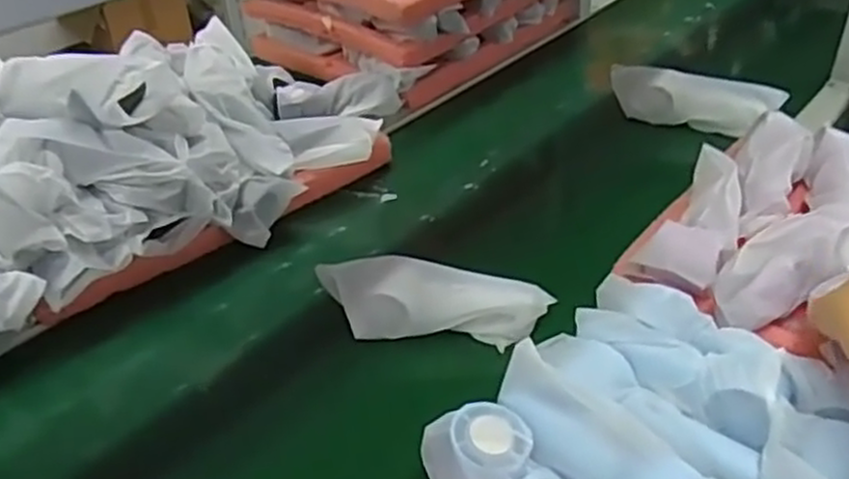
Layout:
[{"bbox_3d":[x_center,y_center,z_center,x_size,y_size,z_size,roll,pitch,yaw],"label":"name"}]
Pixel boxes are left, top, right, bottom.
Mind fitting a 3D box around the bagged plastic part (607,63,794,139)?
[{"bbox_3d":[0.339,-0.176,0.963,0.204,0.063,0.038,20,42,27],"label":"bagged plastic part"}]

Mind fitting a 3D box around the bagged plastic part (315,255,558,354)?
[{"bbox_3d":[0.009,0.056,0.679,0.194,0.057,0.059,5,37,10],"label":"bagged plastic part"}]

